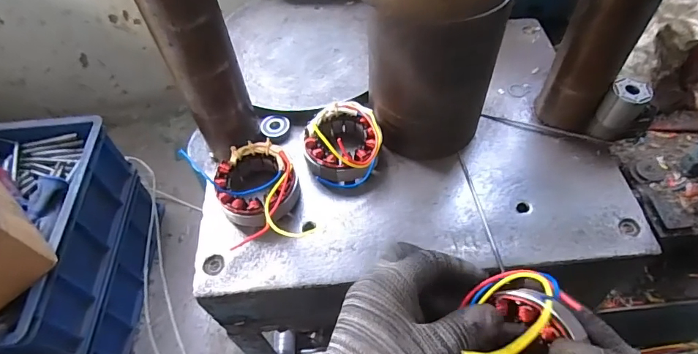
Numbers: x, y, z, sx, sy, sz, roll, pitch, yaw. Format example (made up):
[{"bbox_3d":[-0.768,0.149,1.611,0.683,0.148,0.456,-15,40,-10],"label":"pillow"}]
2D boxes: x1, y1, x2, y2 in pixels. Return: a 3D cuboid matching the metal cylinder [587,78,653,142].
[{"bbox_3d":[0.295,-0.068,0.473,0.038,0.076,0.028,25,60,20],"label":"metal cylinder"}]

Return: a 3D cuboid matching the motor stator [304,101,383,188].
[{"bbox_3d":[-0.005,-0.035,0.481,0.082,0.055,0.088,-2,55,2],"label":"motor stator"}]

